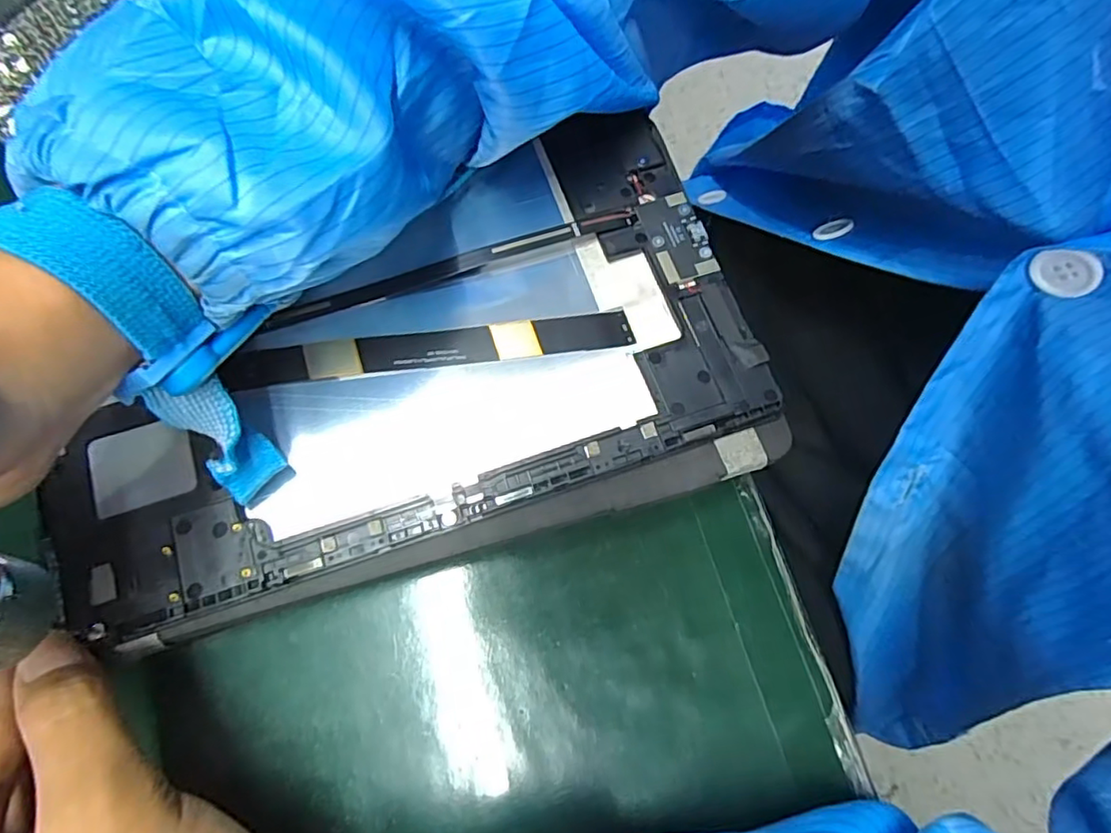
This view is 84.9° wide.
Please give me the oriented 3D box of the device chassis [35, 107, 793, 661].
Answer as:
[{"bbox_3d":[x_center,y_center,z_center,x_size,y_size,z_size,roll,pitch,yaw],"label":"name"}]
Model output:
[{"bbox_3d":[-0.049,-0.023,0.214,0.231,0.008,0.145,-16,73,-7],"label":"device chassis"}]

